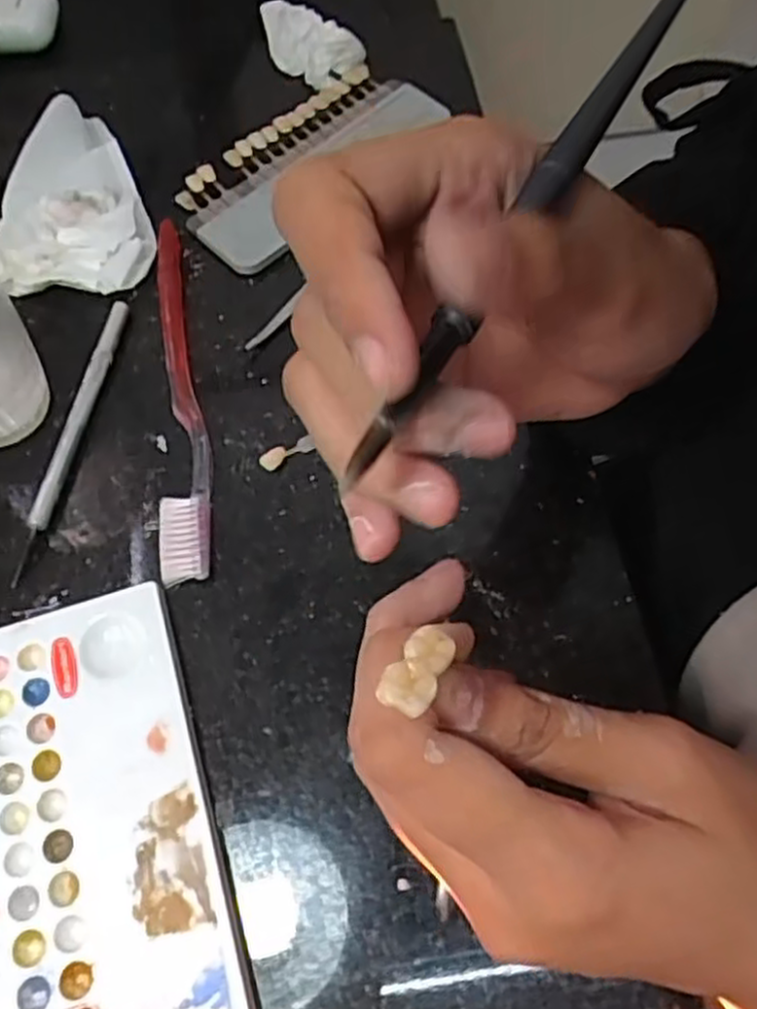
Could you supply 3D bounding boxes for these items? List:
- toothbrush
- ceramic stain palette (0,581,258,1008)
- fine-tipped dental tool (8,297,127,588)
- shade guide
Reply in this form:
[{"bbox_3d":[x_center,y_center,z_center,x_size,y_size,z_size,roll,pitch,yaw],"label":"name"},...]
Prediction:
[{"bbox_3d":[-0.087,-0.053,0.344,0.021,0.012,0.182,-6,66,-2],"label":"toothbrush"},{"bbox_3d":[-0.108,0.111,0.270,0.096,0.013,0.152,-18,67,-7],"label":"ceramic stain palette"},{"bbox_3d":[-0.133,-0.032,0.338,0.008,0.008,0.137,9,67,5],"label":"fine-tipped dental tool"},{"bbox_3d":[-0.036,-0.184,0.403,0.063,0.011,0.152,40,72,16],"label":"shade guide"}]

